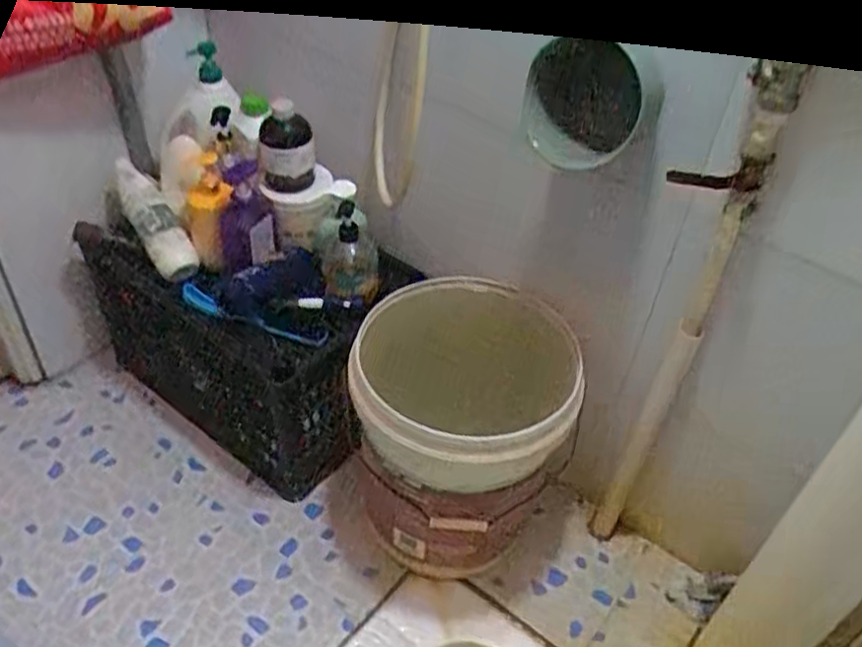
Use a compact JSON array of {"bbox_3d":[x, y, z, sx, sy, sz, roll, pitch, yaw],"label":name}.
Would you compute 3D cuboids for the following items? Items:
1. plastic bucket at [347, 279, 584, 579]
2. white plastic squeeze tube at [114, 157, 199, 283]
[{"bbox_3d":[0.035,0.158,1.062,0.290,0.344,0.299,2,42,-4],"label":"plastic bucket"},{"bbox_3d":[-0.442,-0.167,1.162,0.053,0.044,0.225,-28,80,-30],"label":"white plastic squeeze tube"}]

